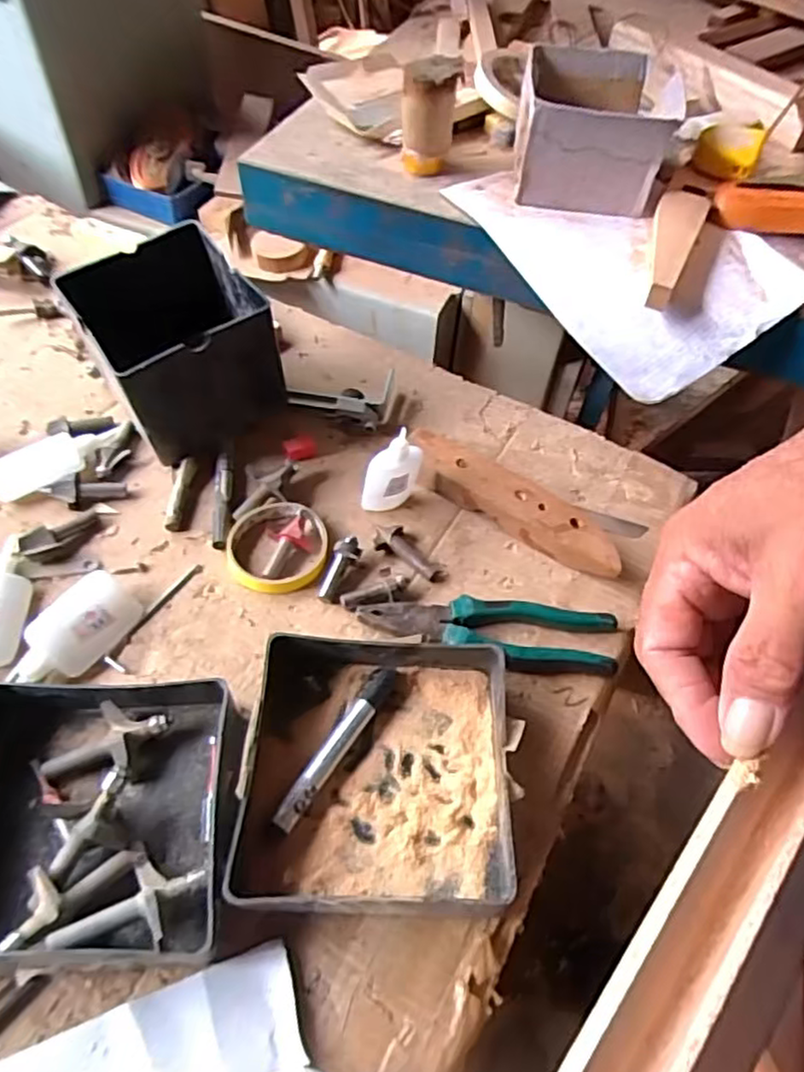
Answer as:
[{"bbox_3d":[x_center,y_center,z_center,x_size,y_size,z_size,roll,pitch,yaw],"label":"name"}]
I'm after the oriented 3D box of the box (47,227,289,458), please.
[{"bbox_3d":[-0.200,-0.160,0.609,0.129,0.139,0.134,-29,61,-23],"label":"box"}]

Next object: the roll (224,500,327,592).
[{"bbox_3d":[-0.103,0.009,0.568,0.082,0.016,0.084,3,54,-3],"label":"roll"}]

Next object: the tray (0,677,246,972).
[{"bbox_3d":[-0.194,0.170,0.427,0.174,0.043,0.170,0,54,-5],"label":"tray"}]

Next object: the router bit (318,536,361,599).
[{"bbox_3d":[-0.050,0.027,0.554,0.021,0.017,0.054,23,77,11],"label":"router bit"}]

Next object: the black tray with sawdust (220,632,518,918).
[{"bbox_3d":[-0.015,0.149,0.456,0.166,0.043,0.176,4,54,-3],"label":"black tray with sawdust"}]

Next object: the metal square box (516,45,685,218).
[{"bbox_3d":[0.173,-0.384,0.644,0.124,0.086,0.146,6,53,0],"label":"metal square box"}]

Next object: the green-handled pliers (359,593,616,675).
[{"bbox_3d":[0.069,0.075,0.532,0.195,0.019,0.056,3,54,-3],"label":"green-handled pliers"}]

